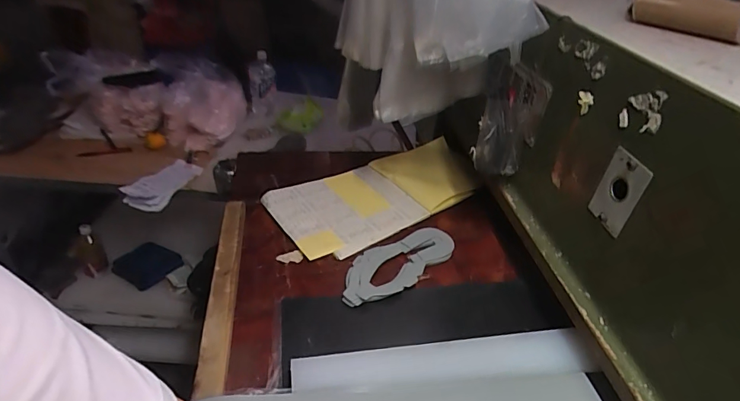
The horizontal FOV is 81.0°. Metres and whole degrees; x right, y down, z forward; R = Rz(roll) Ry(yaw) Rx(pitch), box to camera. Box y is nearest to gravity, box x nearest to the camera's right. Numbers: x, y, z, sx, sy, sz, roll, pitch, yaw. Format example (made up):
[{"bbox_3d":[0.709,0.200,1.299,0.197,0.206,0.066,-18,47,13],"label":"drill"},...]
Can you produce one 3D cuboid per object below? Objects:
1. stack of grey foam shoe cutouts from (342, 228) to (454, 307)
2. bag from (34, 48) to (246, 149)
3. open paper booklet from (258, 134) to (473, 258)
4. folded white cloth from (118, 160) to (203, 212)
[{"bbox_3d":[0.041,0.098,0.702,0.225,0.012,0.098,-26,46,-33],"label":"stack of grey foam shoe cutouts"},{"bbox_3d":[-0.639,-0.315,1.308,0.509,0.206,0.266,14,38,11],"label":"bag"},{"bbox_3d":[0.030,-0.014,0.861,0.440,0.026,0.214,-20,43,-28],"label":"open paper booklet"},{"bbox_3d":[-0.531,-0.033,1.133,0.118,0.059,0.187,20,39,19],"label":"folded white cloth"}]

